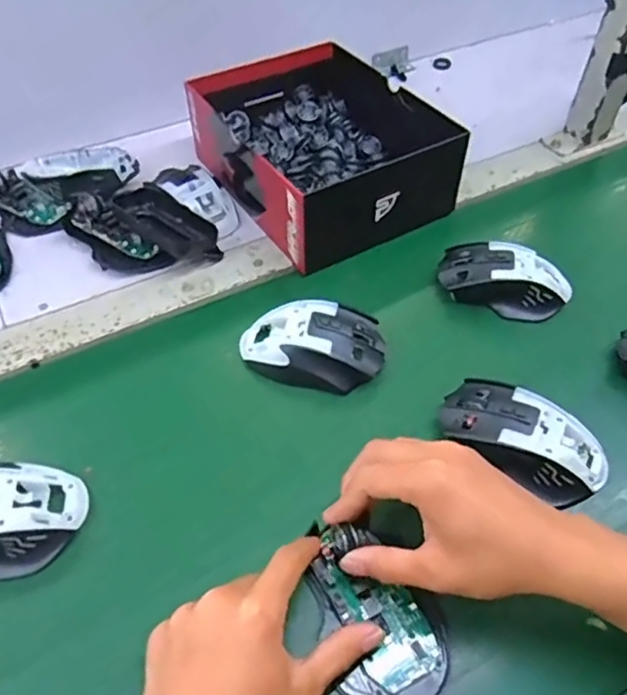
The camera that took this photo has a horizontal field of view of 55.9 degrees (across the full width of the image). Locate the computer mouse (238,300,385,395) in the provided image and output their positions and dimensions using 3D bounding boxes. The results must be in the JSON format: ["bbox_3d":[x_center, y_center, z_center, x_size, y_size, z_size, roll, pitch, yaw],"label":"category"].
[{"bbox_3d":[-0.002,-0.001,0.475,0.113,0.038,0.069,4,51,2],"label":"computer mouse"}]

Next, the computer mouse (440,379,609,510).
[{"bbox_3d":[0.149,0.064,0.421,0.115,0.040,0.059,28,56,20],"label":"computer mouse"}]

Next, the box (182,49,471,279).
[{"bbox_3d":[0.004,-0.205,0.614,0.190,0.085,0.250,-27,56,-21],"label":"box"}]

